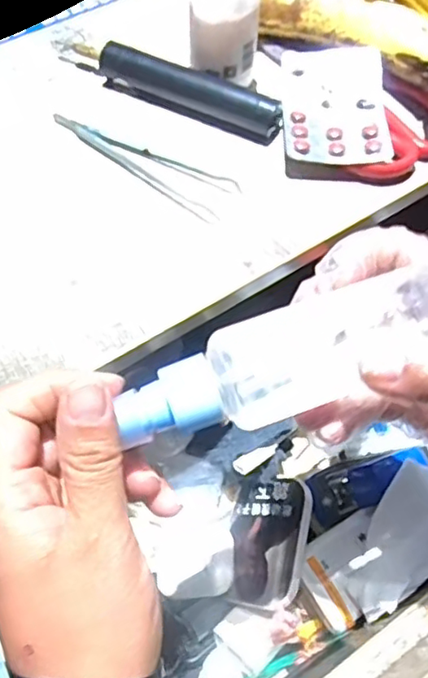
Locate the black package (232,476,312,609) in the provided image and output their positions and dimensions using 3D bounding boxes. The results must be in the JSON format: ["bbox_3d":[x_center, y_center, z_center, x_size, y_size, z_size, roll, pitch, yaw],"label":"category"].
[{"bbox_3d":[0.034,0.130,0.393,0.055,0.009,0.080,-14,51,38],"label":"black package"}]

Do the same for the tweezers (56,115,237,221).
[{"bbox_3d":[-0.045,-0.115,0.375,0.126,0.004,0.032,33,64,17],"label":"tweezers"}]

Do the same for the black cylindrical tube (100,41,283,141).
[{"bbox_3d":[-0.016,-0.164,0.394,0.126,0.018,0.021,24,62,12],"label":"black cylindrical tube"}]

